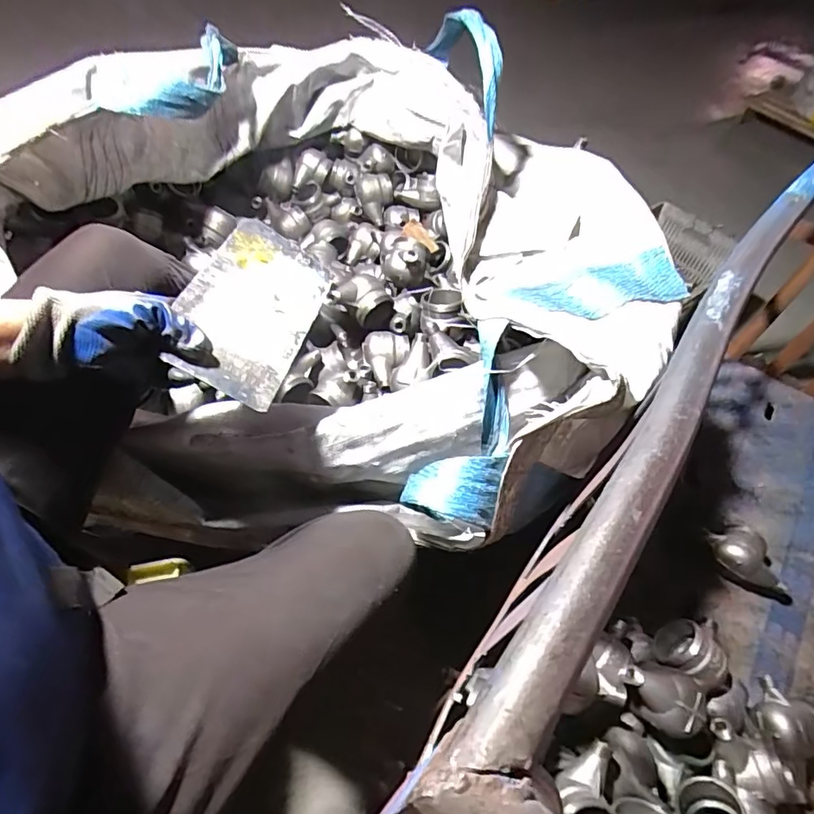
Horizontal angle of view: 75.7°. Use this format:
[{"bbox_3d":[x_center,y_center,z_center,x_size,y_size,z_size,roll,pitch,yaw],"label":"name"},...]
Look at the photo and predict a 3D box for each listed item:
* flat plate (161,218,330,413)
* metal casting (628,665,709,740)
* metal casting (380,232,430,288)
[{"bbox_3d":[-0.152,-0.102,0.525,0.116,0.008,0.218,31,49,-17],"label":"flat plate"},{"bbox_3d":[0.350,0.391,0.704,0.097,0.073,0.076,32,53,16],"label":"metal casting"},{"bbox_3d":[-0.009,-0.285,0.994,0.097,0.099,0.068,9,50,-3],"label":"metal casting"}]

